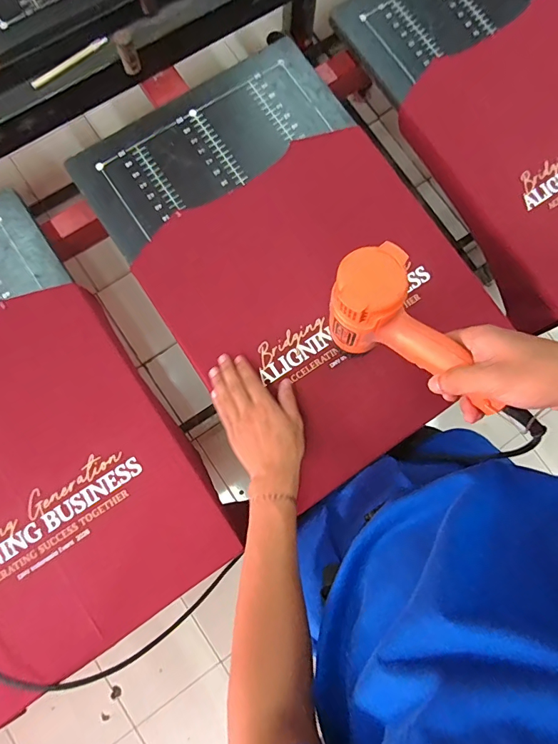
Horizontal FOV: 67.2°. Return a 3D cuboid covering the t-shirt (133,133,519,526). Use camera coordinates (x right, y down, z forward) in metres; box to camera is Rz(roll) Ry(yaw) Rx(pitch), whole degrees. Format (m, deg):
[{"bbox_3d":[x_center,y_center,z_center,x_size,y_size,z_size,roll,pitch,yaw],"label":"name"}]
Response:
[{"bbox_3d":[0.065,-0.097,0.591,0.381,0.029,0.425,-37,89,-4],"label":"t-shirt"}]

